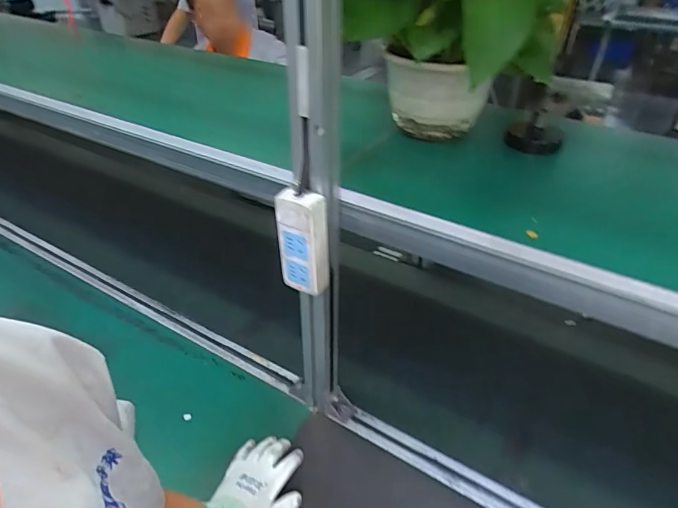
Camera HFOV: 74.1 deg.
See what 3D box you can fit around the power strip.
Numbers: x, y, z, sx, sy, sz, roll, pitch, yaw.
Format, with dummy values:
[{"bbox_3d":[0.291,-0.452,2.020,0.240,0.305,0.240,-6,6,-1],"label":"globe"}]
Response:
[{"bbox_3d":[-0.043,-0.012,0.538,0.058,0.125,0.032,27,43,32],"label":"power strip"}]

